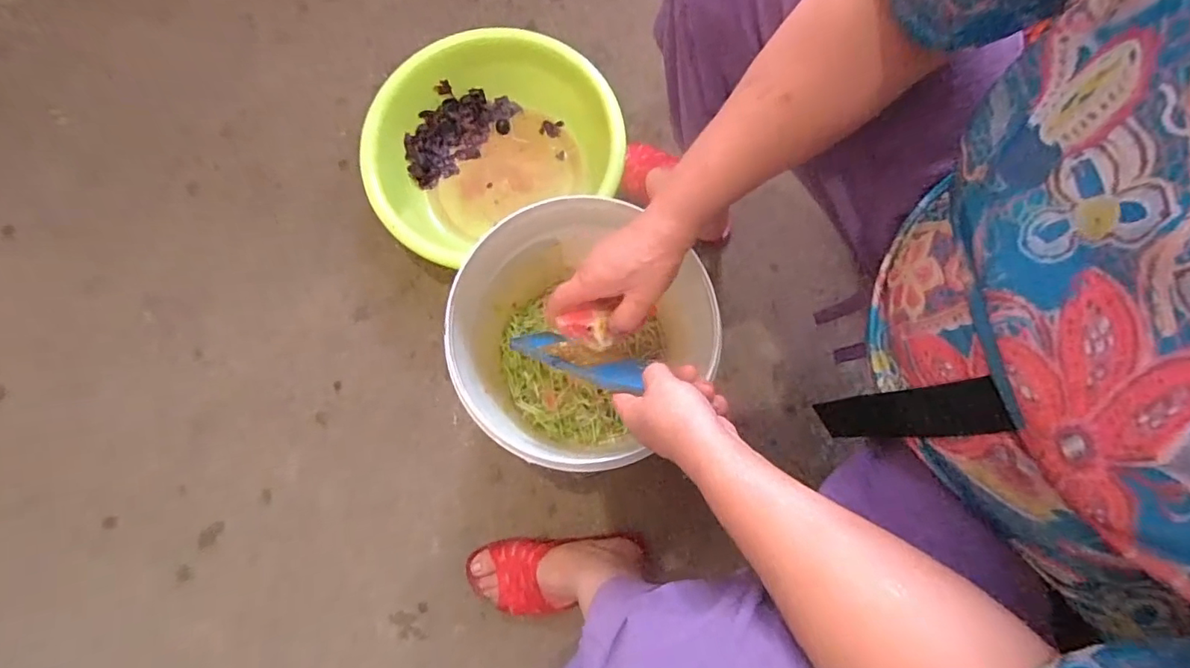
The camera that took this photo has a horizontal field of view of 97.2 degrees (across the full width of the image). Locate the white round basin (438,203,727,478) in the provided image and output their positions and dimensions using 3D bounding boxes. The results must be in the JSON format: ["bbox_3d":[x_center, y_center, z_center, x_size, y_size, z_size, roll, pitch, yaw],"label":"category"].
[{"bbox_3d":[-0.010,0.012,0.622,0.264,0.244,0.247,14,80,1],"label":"white round basin"}]

